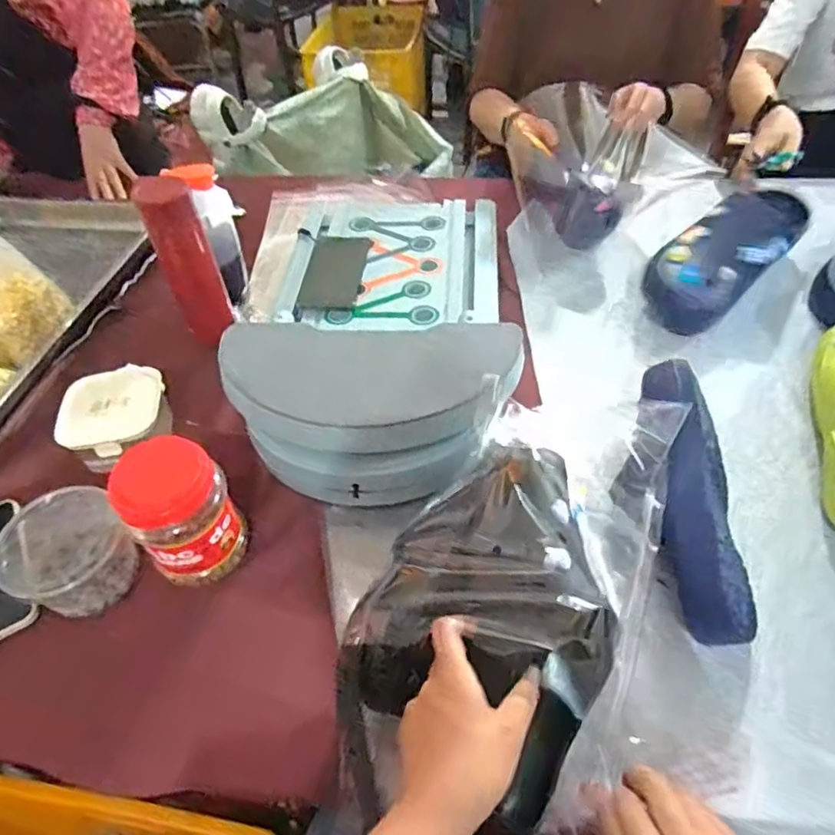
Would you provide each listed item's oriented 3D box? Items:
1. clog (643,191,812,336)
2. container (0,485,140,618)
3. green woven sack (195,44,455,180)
[{"bbox_3d":[0.411,-0.213,0.810,0.274,0.115,0.112,-38,56,-26],"label":"clog"},{"bbox_3d":[-0.338,0.134,0.589,0.108,0.074,0.100,-34,54,-23],"label":"container"},{"bbox_3d":[-0.224,-0.719,1.479,0.627,0.258,0.288,-19,47,-35],"label":"green woven sack"}]

